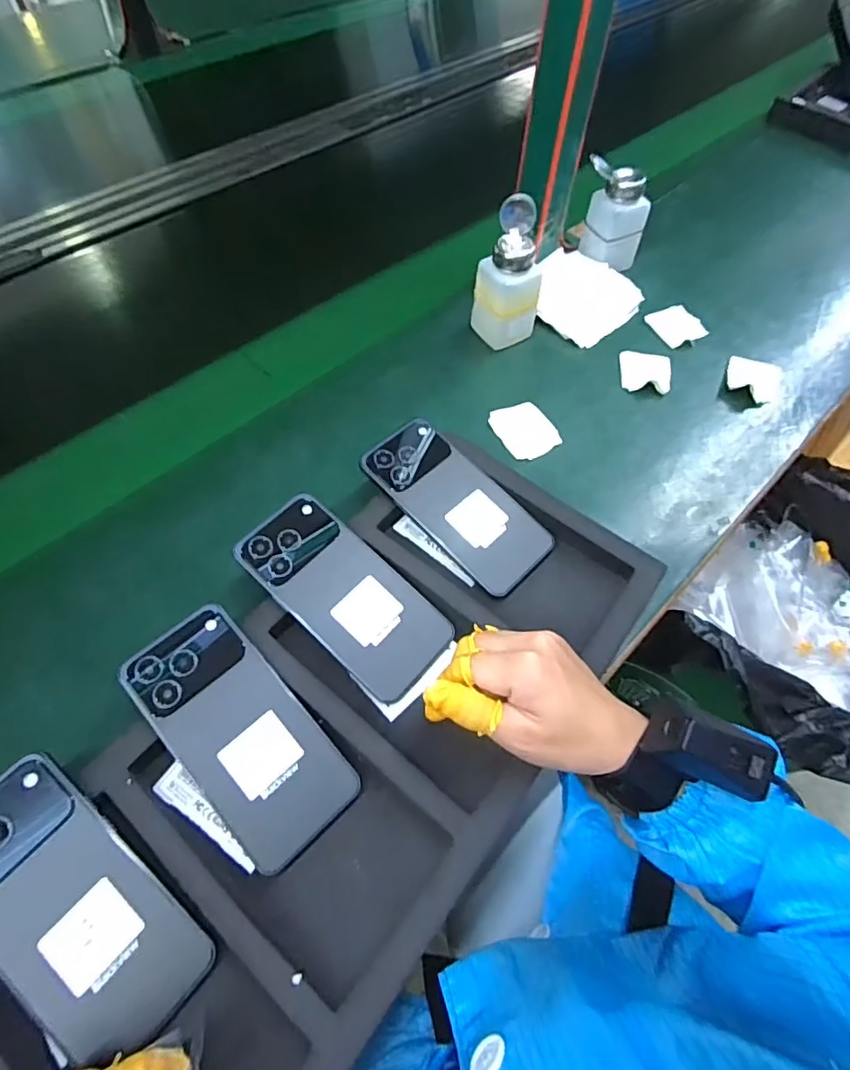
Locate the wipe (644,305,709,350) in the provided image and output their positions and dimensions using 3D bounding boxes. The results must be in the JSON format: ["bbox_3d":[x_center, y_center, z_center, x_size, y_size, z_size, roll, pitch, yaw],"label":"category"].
[{"bbox_3d":[0.283,-0.236,0.614,0.056,0.006,0.055,-18,60,-12],"label":"wipe"}]

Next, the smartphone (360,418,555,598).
[{"bbox_3d":[0.027,-0.027,0.450,0.072,0.006,0.163,-41,78,-21],"label":"smartphone"}]

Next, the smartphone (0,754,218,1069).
[{"bbox_3d":[-0.197,0.203,0.301,0.161,0.005,0.075,41,60,10],"label":"smartphone"}]

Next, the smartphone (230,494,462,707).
[{"bbox_3d":[-0.059,0.043,0.403,0.162,0.006,0.071,43,66,7],"label":"smartphone"}]

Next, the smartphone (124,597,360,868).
[{"bbox_3d":[-0.119,0.124,0.351,0.075,0.007,0.161,-38,79,-22],"label":"smartphone"}]

